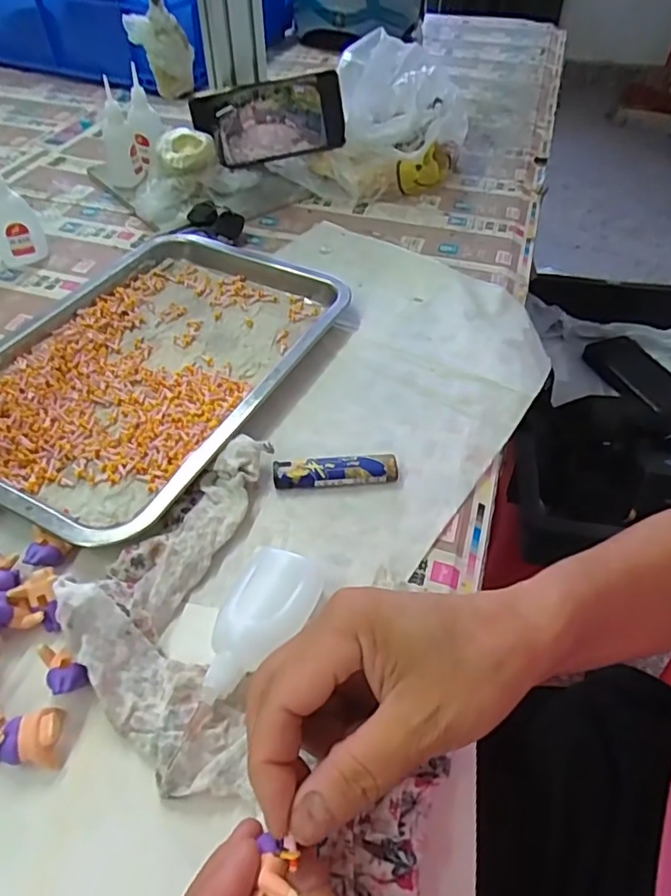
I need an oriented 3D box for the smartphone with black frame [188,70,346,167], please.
[{"bbox_3d":[-0.075,-0.368,0.662,0.165,0.076,0.015,-8,23,4],"label":"smartphone with black frame"}]

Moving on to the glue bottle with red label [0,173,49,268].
[{"bbox_3d":[-0.297,-0.215,0.532,0.044,0.094,0.028,-22,52,-21],"label":"glue bottle with red label"}]

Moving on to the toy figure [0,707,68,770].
[{"bbox_3d":[-0.138,0.132,0.271,0.026,0.014,0.025,4,47,2],"label":"toy figure"}]

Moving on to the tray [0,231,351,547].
[{"bbox_3d":[-0.157,-0.076,0.455,0.243,0.018,0.310,20,50,16],"label":"tray"}]

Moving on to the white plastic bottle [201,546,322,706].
[{"bbox_3d":[-0.040,0.091,0.302,0.041,0.023,0.083,22,50,17],"label":"white plastic bottle"}]

